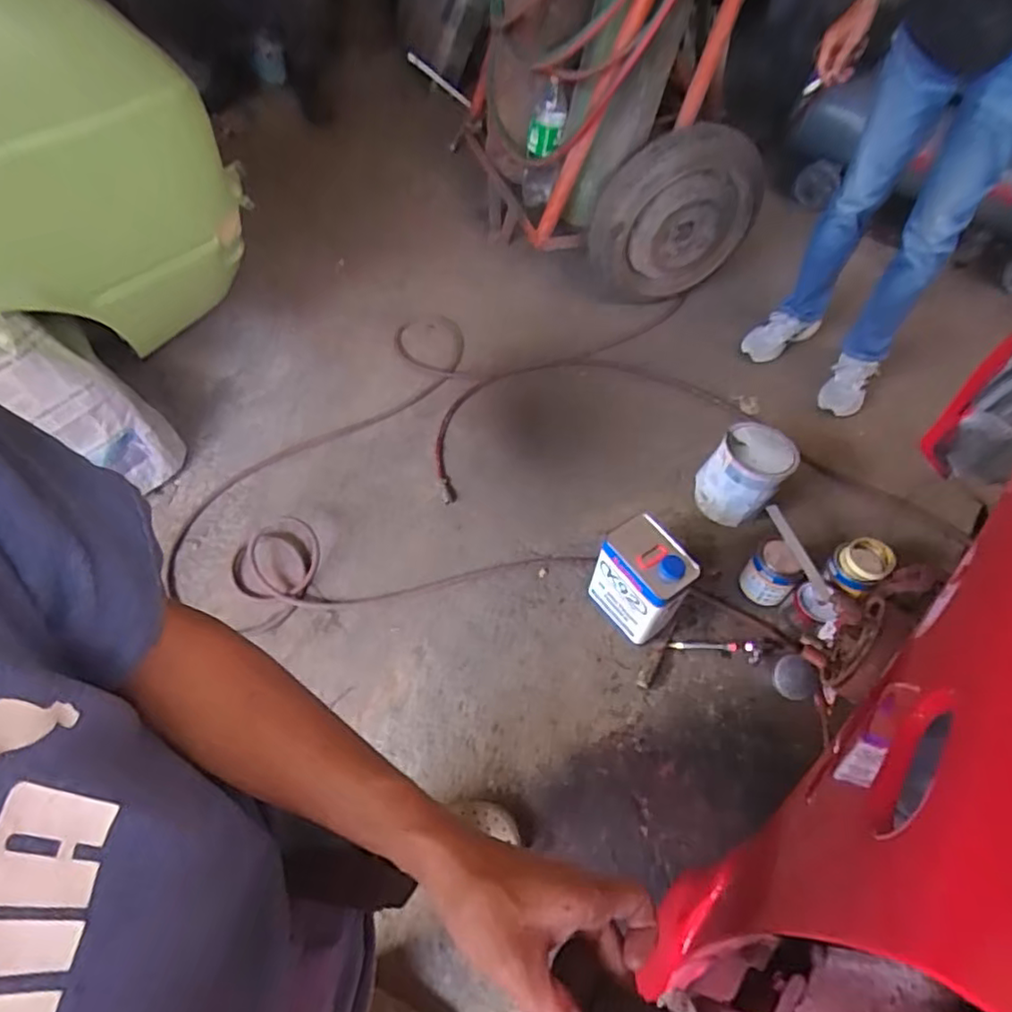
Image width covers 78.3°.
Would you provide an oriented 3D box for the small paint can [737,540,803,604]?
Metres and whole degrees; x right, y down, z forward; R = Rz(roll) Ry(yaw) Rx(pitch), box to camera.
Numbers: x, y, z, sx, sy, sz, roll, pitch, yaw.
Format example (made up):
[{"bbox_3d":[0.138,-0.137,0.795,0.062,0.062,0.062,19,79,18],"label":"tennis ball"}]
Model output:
[{"bbox_3d":[0.577,0.153,1.363,0.099,0.124,0.090,1,58,-1],"label":"small paint can"}]

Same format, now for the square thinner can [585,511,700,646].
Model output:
[{"bbox_3d":[0.277,0.155,1.275,0.123,0.240,0.175,-35,66,-21],"label":"square thinner can"}]

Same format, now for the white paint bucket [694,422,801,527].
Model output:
[{"bbox_3d":[0.577,-0.085,1.491,0.179,0.176,0.170,1,58,-1],"label":"white paint bucket"}]

